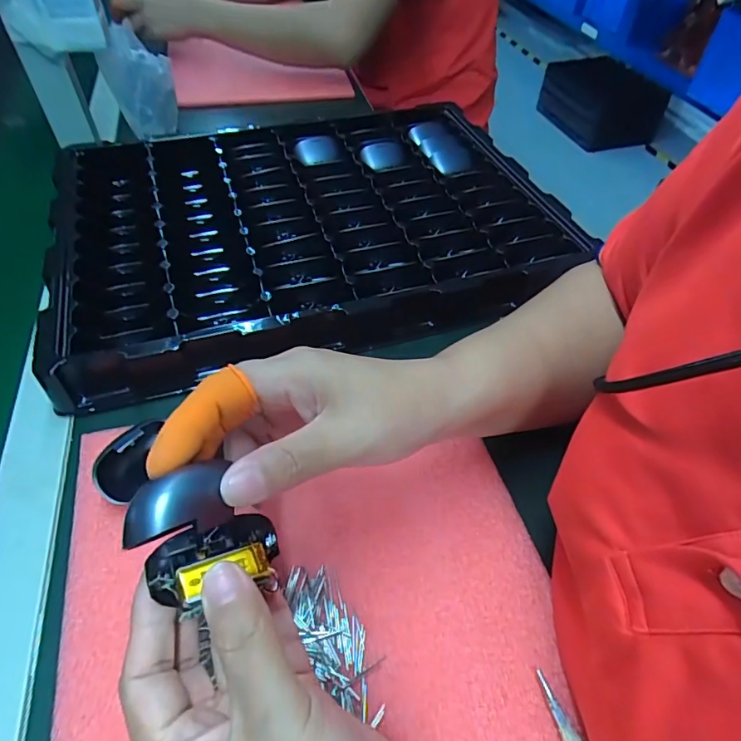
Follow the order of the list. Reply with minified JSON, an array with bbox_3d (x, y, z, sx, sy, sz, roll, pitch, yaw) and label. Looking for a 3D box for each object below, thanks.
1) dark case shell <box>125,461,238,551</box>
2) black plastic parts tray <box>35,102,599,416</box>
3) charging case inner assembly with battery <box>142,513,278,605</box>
[{"bbox_3d":[-0.079,0.054,0.203,0.044,0.014,0.025,-26,58,-21],"label":"dark case shell"},{"bbox_3d":[-0.060,-0.156,0.492,0.450,0.052,0.332,-15,55,-14],"label":"black plastic parts tray"},{"bbox_3d":[-0.064,0.081,0.207,0.051,0.018,0.030,-7,52,-28],"label":"charging case inner assembly with battery"}]

